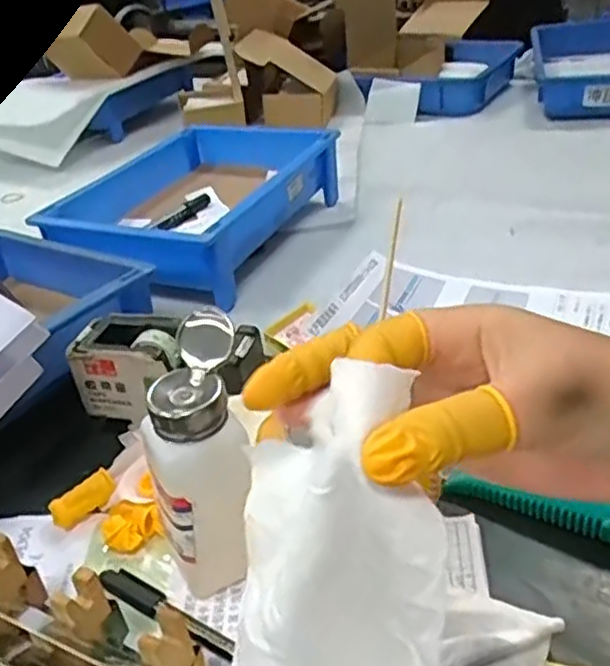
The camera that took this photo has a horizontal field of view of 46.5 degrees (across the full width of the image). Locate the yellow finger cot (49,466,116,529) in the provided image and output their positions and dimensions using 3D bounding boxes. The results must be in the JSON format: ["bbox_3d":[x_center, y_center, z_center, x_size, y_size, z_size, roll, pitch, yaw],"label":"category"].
[{"bbox_3d":[-0.145,0.109,0.464,0.043,0.020,0.008,-37,3,-11],"label":"yellow finger cot"}]

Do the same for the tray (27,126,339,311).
[{"bbox_3d":[-0.119,-0.145,0.787,0.223,0.076,0.304,11,36,25],"label":"tray"}]

